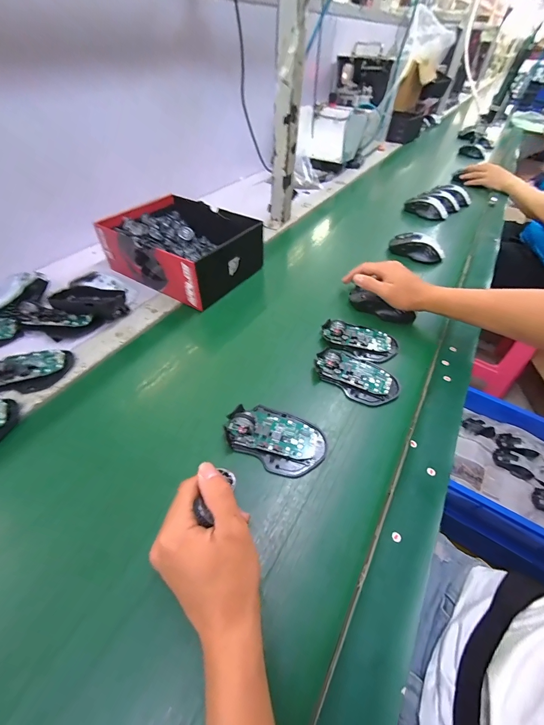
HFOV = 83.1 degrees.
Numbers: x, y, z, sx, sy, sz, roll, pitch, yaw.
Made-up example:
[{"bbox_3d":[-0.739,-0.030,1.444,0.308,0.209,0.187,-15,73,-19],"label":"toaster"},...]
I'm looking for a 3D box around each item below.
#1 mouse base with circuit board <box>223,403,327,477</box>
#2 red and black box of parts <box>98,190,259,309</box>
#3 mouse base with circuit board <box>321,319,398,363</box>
[{"bbox_3d":[0.004,0.083,0.353,0.115,0.020,0.074,17,48,13],"label":"mouse base with circuit board"},{"bbox_3d":[-0.169,-0.220,0.578,0.258,0.081,0.190,25,51,20],"label":"red and black box of parts"},{"bbox_3d":[0.136,-0.041,0.470,0.113,0.024,0.062,21,49,17],"label":"mouse base with circuit board"}]

